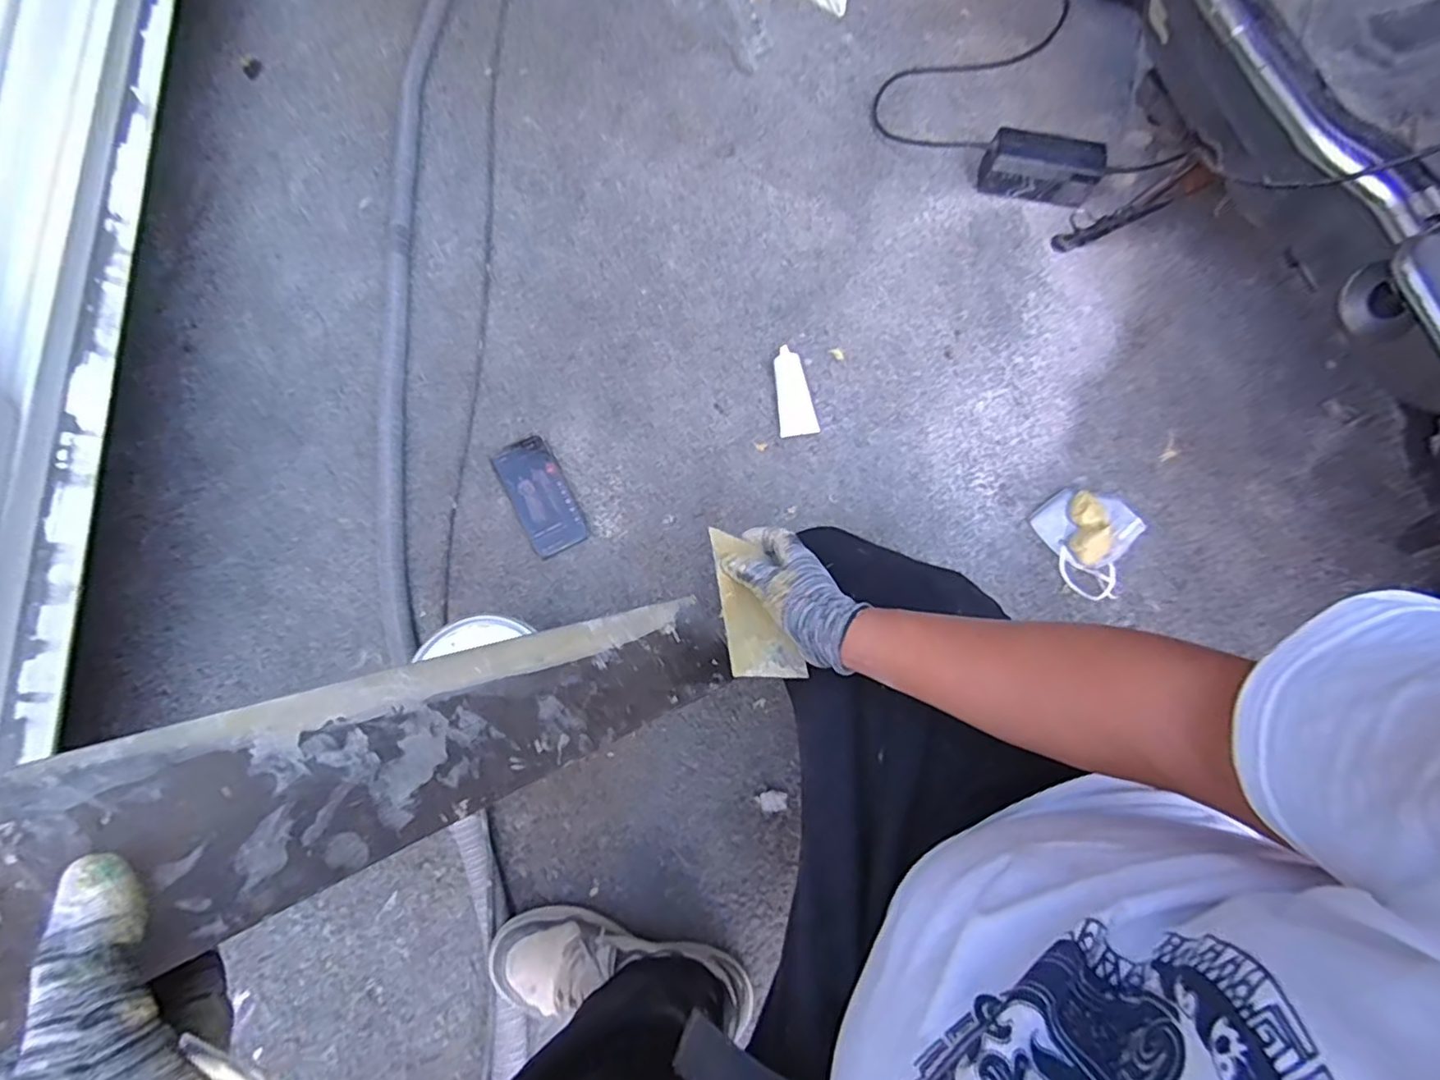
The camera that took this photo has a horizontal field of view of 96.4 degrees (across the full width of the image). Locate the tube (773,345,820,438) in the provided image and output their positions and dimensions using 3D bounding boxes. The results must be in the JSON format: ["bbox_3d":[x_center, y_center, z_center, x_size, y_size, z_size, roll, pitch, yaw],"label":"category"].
[{"bbox_3d":[0.103,-0.203,0.887,0.051,0.029,0.120,-7,75,-3],"label":"tube"}]

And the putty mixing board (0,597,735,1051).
[{"bbox_3d":[-0.124,0.103,0.394,0.007,0.454,0.086,-42,73,27],"label":"putty mixing board"}]

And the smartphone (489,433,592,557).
[{"bbox_3d":[-0.238,-0.060,0.852,0.073,0.014,0.162,-27,77,-8],"label":"smartphone"}]

